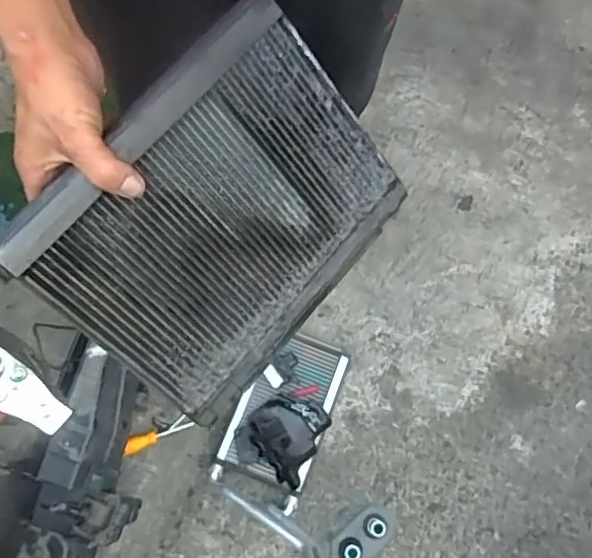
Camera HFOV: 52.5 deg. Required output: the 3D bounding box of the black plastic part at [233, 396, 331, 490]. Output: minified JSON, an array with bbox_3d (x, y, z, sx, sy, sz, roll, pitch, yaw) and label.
[{"bbox_3d":[-0.023,0.252,0.992,0.132,0.049,0.140,29,70,5],"label":"black plastic part"}]

